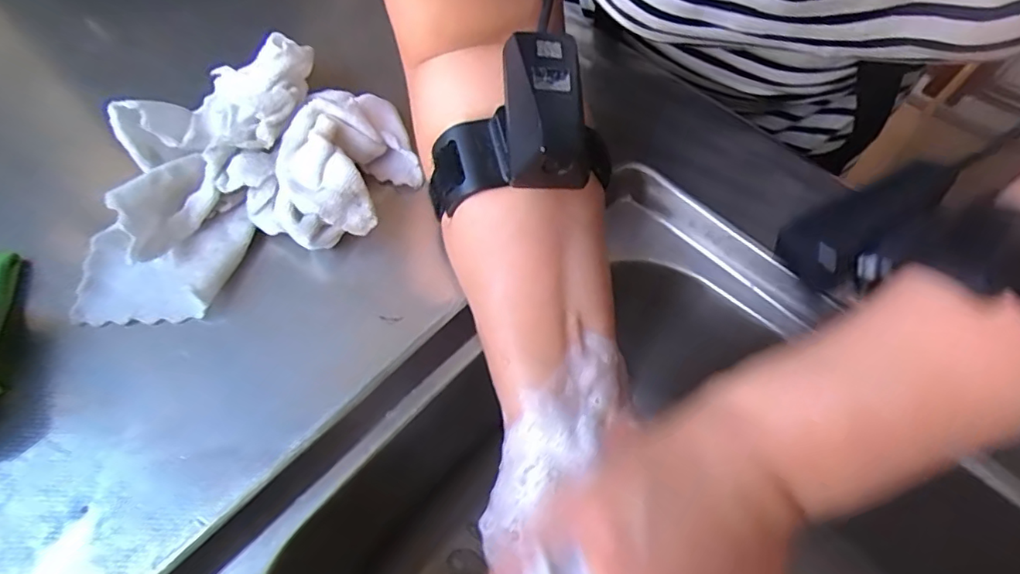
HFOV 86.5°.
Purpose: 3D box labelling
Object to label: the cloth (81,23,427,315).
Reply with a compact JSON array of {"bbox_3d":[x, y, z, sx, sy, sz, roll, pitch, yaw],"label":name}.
[{"bbox_3d":[-0.142,-0.061,0.291,0.176,0.062,0.118,-22,65,-11],"label":"cloth"}]

